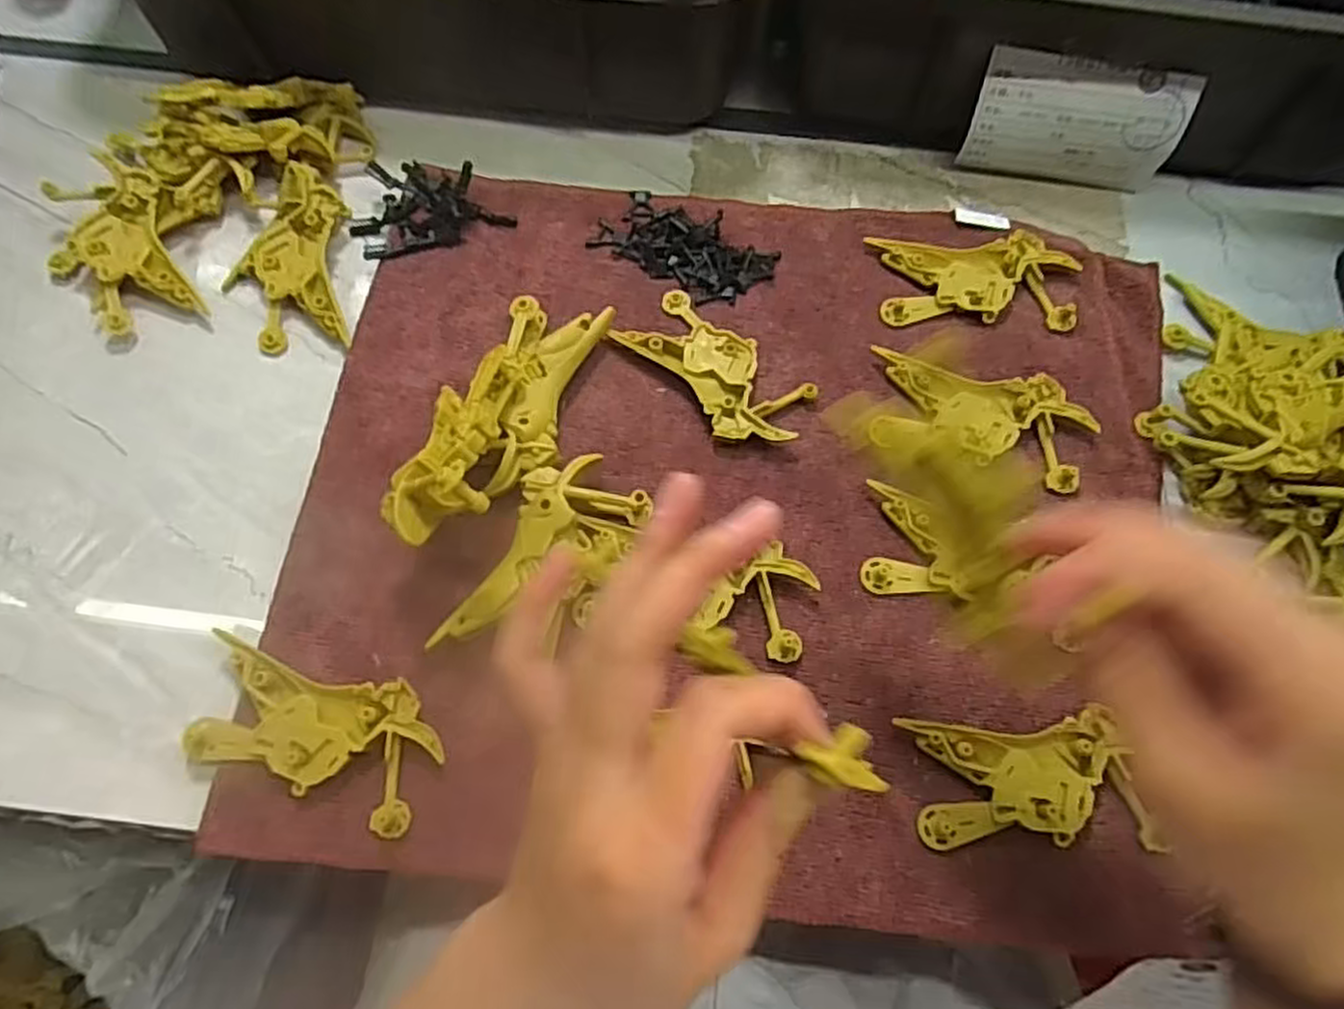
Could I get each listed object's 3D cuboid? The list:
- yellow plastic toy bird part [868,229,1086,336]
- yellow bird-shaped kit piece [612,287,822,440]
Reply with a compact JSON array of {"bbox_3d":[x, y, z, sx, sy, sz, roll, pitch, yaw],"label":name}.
[{"bbox_3d":[0.156,-0.116,0.396,0.099,0.011,0.051,3,68,0],"label":"yellow plastic toy bird part"},{"bbox_3d":[0.022,-0.064,0.370,0.094,0.010,0.046,42,73,14],"label":"yellow bird-shaped kit piece"}]

